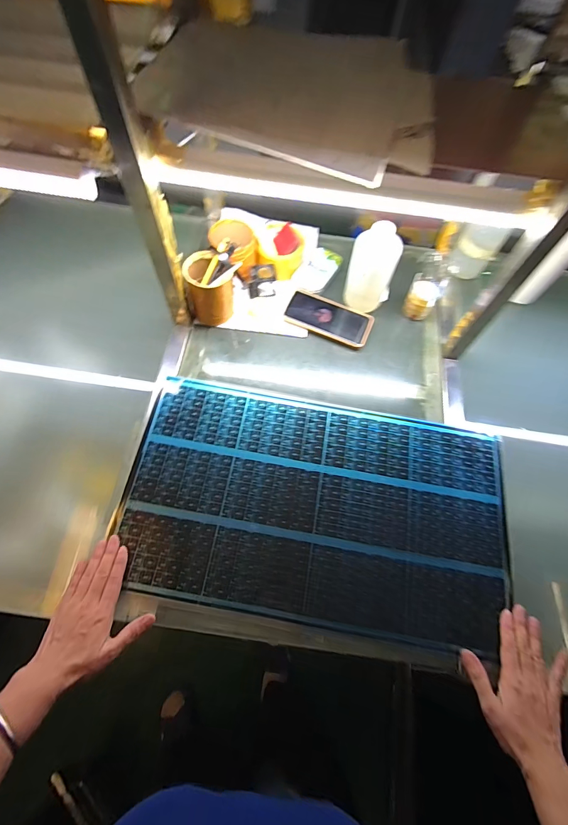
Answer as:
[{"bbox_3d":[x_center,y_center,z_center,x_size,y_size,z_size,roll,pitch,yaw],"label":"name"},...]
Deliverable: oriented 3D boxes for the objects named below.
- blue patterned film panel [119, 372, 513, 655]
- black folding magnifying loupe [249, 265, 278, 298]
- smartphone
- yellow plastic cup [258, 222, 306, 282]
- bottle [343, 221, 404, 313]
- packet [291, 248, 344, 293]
[{"bbox_3d":[0.055,0.138,0.562,0.564,0.011,0.326,10,65,2],"label":"blue patterned film panel"},{"bbox_3d":[-0.044,-0.256,0.700,0.058,0.047,0.047,-1,65,-3],"label":"black folding magnifying loupe"},{"bbox_3d":[0.087,-0.180,0.695,0.161,0.015,0.084,22,66,7],"label":"smartphone"},{"bbox_3d":[-0.005,-0.321,0.718,0.091,0.050,0.109,10,65,1],"label":"yellow plastic cup"},{"bbox_3d":[0.155,-0.250,0.644,0.080,0.171,0.060,17,65,5],"label":"bottle"},{"bbox_3d":[0.069,-0.287,0.733,0.067,0.017,0.119,29,67,10],"label":"packet"}]

